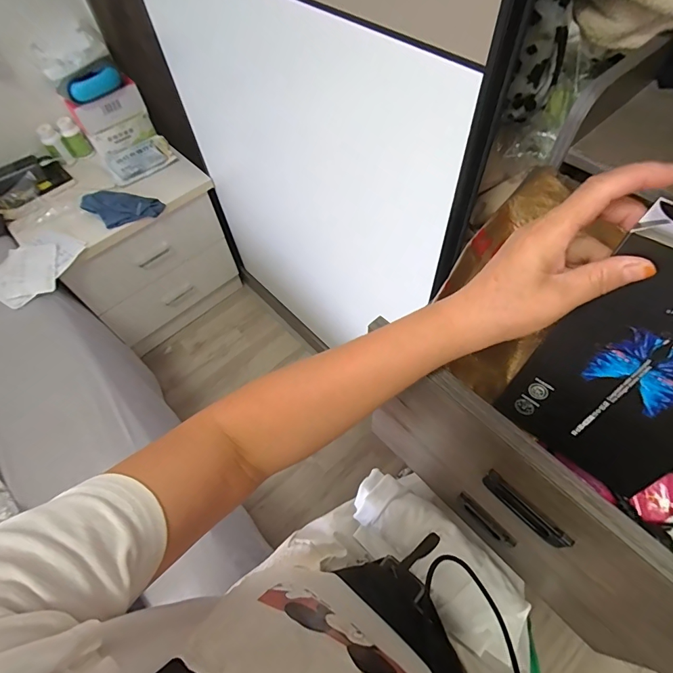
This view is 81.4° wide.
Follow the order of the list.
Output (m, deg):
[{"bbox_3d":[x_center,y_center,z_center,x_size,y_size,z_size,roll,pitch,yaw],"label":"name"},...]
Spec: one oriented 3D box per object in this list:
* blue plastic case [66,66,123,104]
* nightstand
[{"bbox_3d":[-0.611,-0.643,0.998,0.032,0.059,0.155,26,63,17],"label":"blue plastic case"},{"bbox_3d":[-0.605,-0.265,1.242,0.307,0.483,0.460,38,67,23],"label":"nightstand"}]

